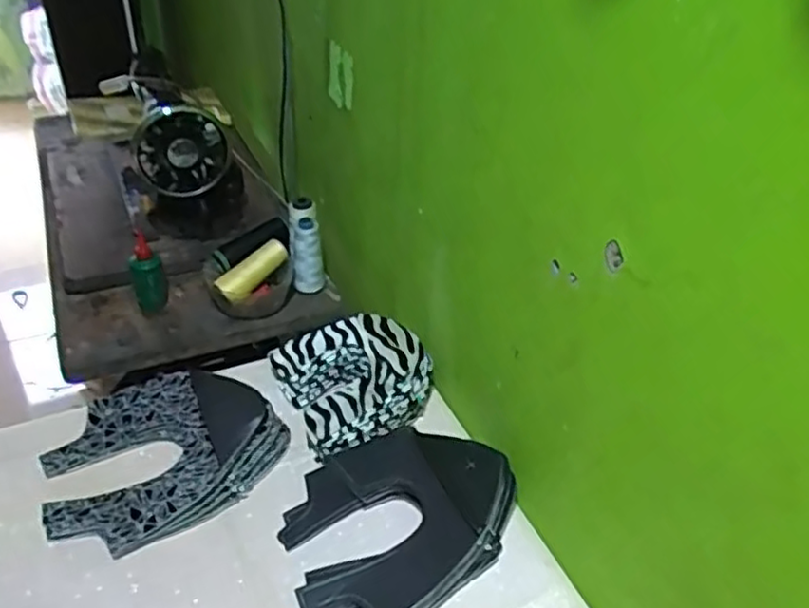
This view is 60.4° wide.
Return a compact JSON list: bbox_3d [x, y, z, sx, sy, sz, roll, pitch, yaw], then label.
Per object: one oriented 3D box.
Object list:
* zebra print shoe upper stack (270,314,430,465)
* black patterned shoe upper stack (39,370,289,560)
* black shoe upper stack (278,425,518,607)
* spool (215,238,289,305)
[{"bbox_3d":[-0.058,0.089,0.836,0.164,0.085,0.167,-17,39,-25],"label":"zebra print shoe upper stack"},{"bbox_3d":[-0.263,0.155,0.752,0.249,0.066,0.187,-21,41,-29],"label":"black patterned shoe upper stack"},{"bbox_3d":[-0.004,0.211,0.697,0.227,0.059,0.187,-16,39,-24],"label":"black shoe upper stack"},{"bbox_3d":[-0.211,-0.047,0.977,0.111,0.038,0.034,-41,51,-19],"label":"spool"}]

